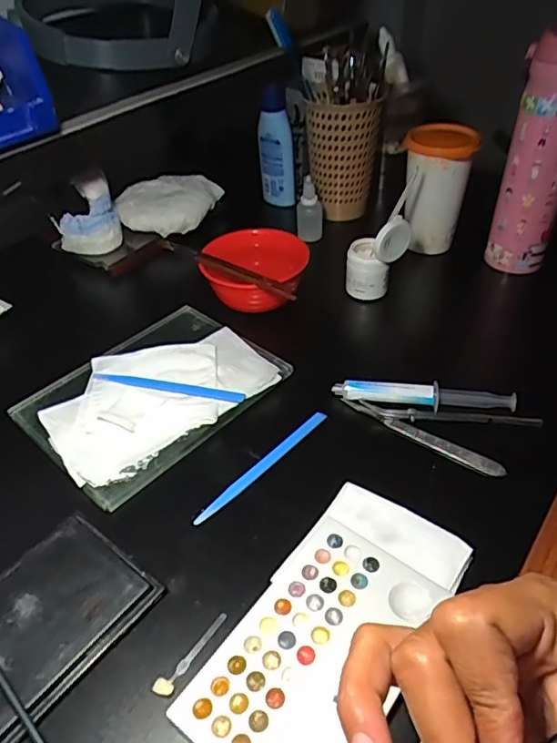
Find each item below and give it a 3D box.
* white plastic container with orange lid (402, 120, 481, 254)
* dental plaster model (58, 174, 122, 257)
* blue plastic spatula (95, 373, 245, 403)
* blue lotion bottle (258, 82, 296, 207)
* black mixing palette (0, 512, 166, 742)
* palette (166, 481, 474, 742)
[{"bbox_3d":[0.174,-0.207,0.630,0.076,0.126,0.081,5,43,7],"label":"white plastic container with orange lid"},{"bbox_3d":[-0.221,-0.179,0.638,0.073,0.082,0.036,-15,44,-15],"label":"dental plaster model"},{"bbox_3d":[-0.096,0.013,0.478,0.134,0.004,0.010,8,43,10],"label":"blue plastic spatula"},{"bbox_3d":[-0.002,-0.286,0.713,0.045,0.153,0.031,-2,42,0],"label":"blue lotion bottle"},{"bbox_3d":[-0.153,0.157,0.326,0.085,0.013,0.148,29,50,30],"label":"black mixing palette"},{"bbox_3d":[0.033,0.149,0.327,0.092,0.014,0.187,26,49,28],"label":"palette"}]

